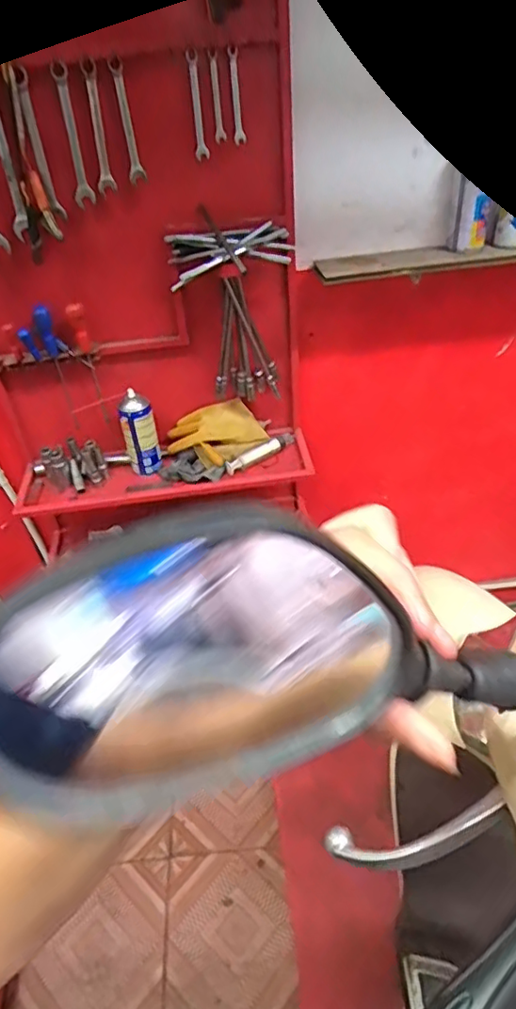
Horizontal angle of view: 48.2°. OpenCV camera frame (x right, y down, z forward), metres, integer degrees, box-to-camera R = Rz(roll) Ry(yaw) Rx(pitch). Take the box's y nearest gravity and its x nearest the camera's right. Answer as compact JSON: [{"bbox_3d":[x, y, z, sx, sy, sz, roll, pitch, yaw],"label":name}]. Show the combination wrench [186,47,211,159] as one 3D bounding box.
[{"bbox_3d":[-0.088,-0.575,0.834,0.020,0.129,0.014,-7,41,-2],"label":"combination wrench"}]

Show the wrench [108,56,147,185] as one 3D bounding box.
[{"bbox_3d":[-0.189,-0.546,0.828,0.027,0.150,0.006,-35,48,-27],"label":"wrench"}]

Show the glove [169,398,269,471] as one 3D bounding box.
[{"bbox_3d":[-0.090,-0.143,1.197,0.187,0.055,0.122,-27,85,8],"label":"glove"}]

